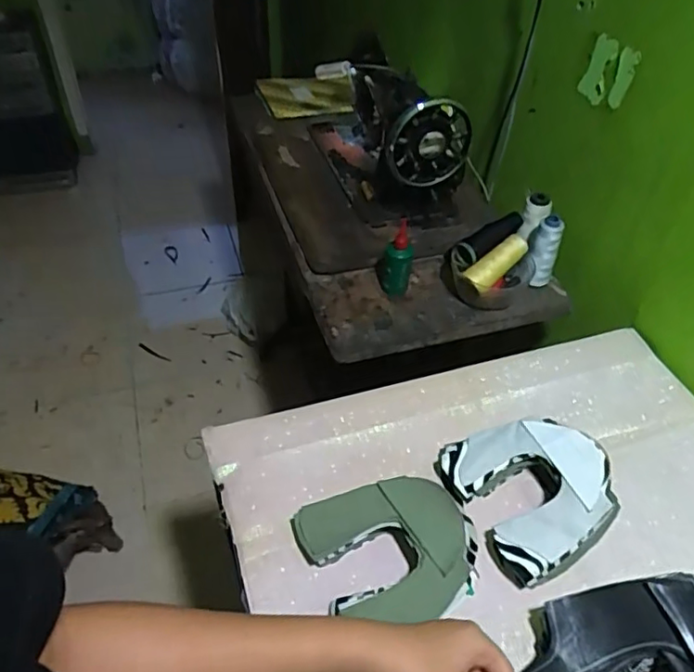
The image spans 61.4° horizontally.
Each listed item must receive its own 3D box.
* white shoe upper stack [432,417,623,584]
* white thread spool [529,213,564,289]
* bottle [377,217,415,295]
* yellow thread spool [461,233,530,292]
[{"bbox_3d":[0.200,0.157,0.629,0.145,0.056,0.164,-18,48,-20],"label":"white shoe upper stack"},{"bbox_3d":[0.301,-0.131,0.891,0.041,0.111,0.041,3,36,-2],"label":"white thread spool"},{"bbox_3d":[0.074,-0.126,0.883,0.050,0.125,0.053,5,44,1],"label":"bottle"},{"bbox_3d":[0.227,-0.110,0.877,0.112,0.036,0.034,-38,56,-12],"label":"yellow thread spool"}]

